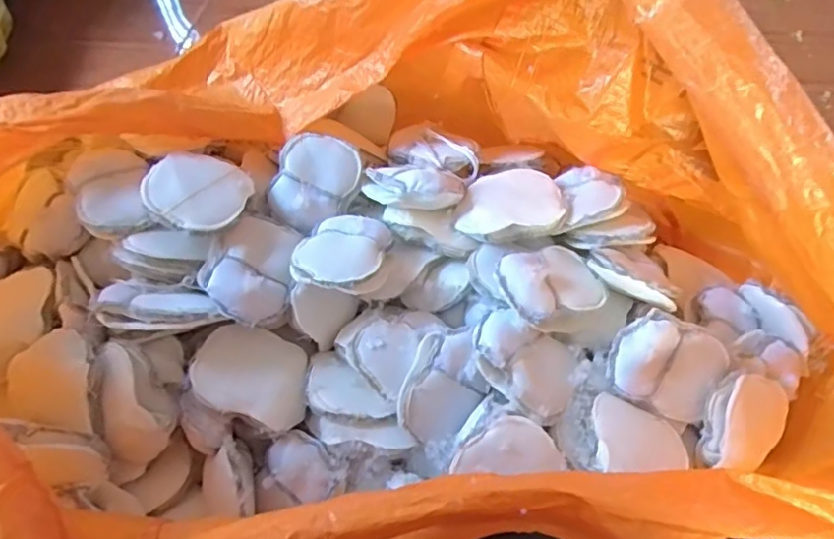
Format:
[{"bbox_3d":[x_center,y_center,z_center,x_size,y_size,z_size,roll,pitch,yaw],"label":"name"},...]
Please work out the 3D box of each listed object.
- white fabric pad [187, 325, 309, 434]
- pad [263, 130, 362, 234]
[{"bbox_3d":[-0.244,0.157,0.878,0.173,0.029,0.137,27,53,-7],"label":"white fabric pad"},{"bbox_3d":[-0.181,-0.156,0.997,0.133,0.035,0.183,30,73,1],"label":"pad"}]

